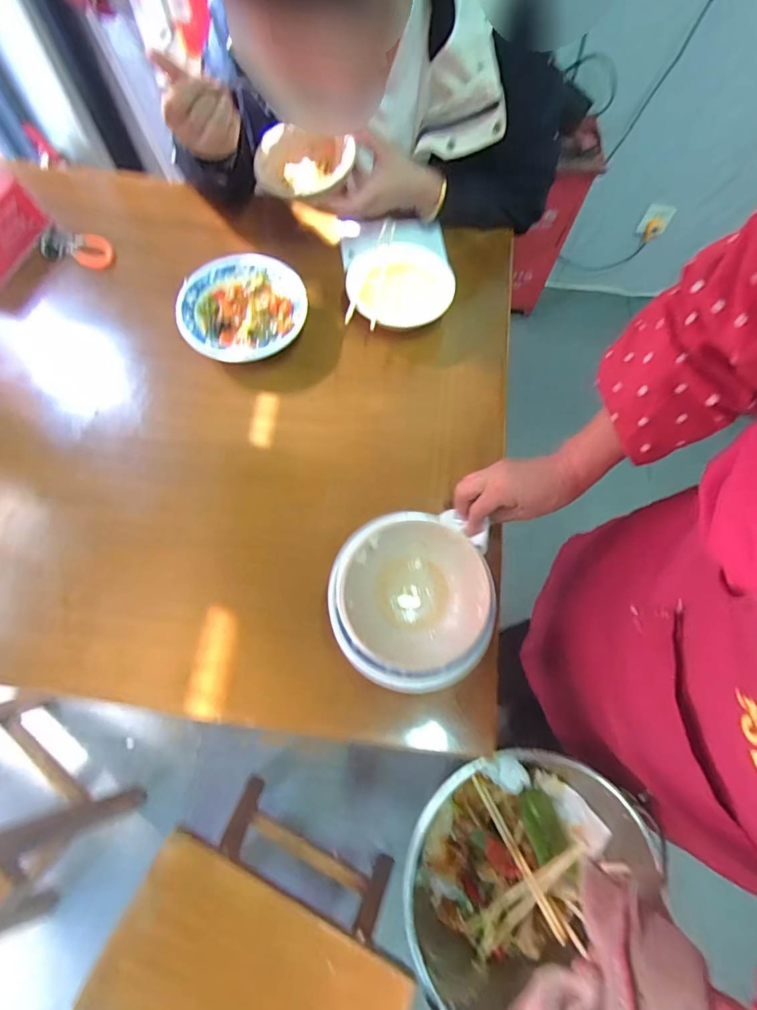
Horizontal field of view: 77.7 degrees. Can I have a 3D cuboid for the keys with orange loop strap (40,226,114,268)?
[{"bbox_3d":[-0.457,-0.391,0.712,0.105,0.026,0.048,15,67,4],"label":"keys with orange loop strap"}]

